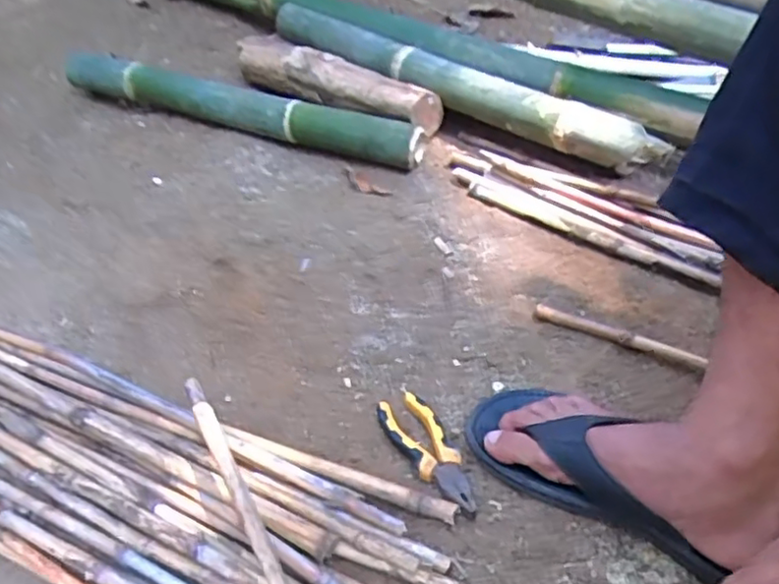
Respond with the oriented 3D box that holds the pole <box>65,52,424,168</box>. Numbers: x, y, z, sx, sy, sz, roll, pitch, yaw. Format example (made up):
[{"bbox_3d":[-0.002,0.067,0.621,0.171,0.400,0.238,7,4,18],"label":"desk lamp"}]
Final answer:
[{"bbox_3d":[-0.245,-0.296,1.024,0.659,0.062,0.085,20,52,22],"label":"pole"}]

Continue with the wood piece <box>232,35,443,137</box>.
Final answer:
[{"bbox_3d":[-0.100,-0.338,1.039,0.425,0.064,0.086,31,57,30],"label":"wood piece"}]

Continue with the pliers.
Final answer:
[{"bbox_3d":[0.039,0.148,0.616,0.048,0.026,0.150,-26,37,-16],"label":"pliers"}]

